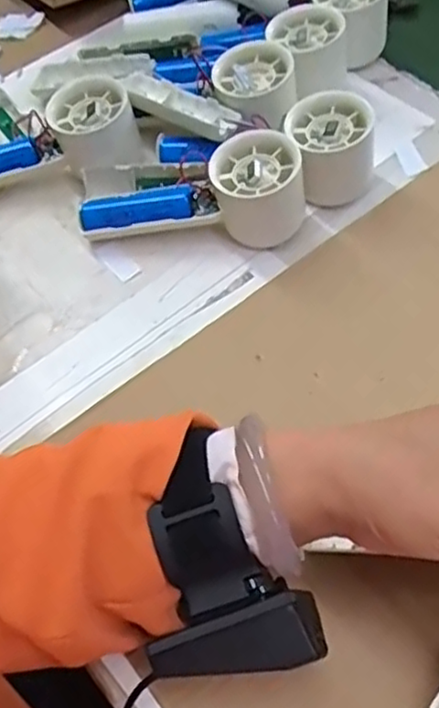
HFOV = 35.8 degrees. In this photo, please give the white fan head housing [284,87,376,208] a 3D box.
[{"bbox_3d":[0.075,-0.136,0.459,0.056,0.059,0.053,0,58,3],"label":"white fan head housing"}]

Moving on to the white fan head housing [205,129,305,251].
[{"bbox_3d":[0.025,-0.106,0.445,0.059,0.058,0.050,-4,58,0],"label":"white fan head housing"}]

